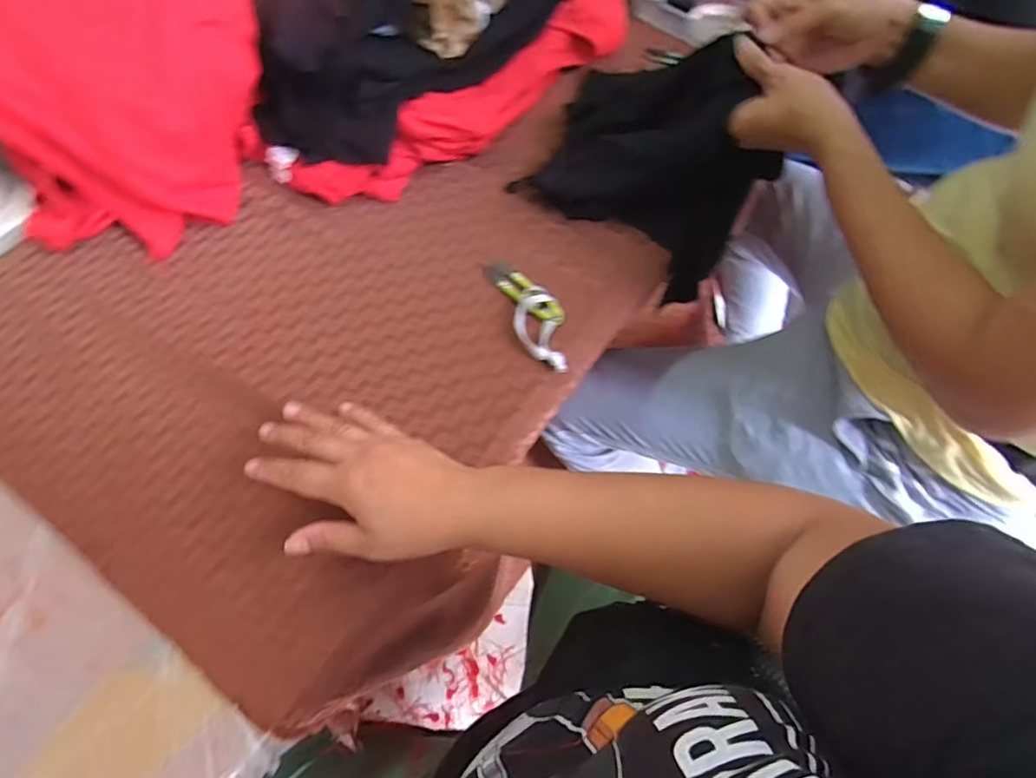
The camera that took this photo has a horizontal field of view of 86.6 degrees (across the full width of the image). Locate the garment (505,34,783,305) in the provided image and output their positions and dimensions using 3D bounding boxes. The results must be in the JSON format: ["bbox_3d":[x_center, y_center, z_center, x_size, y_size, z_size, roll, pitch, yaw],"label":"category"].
[{"bbox_3d":[0.138,-0.223,0.572,0.239,0.208,0.147,18,63,11],"label":"garment"}]

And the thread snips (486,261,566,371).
[{"bbox_3d":[0.013,-0.070,0.489,0.044,0.011,0.135,-19,62,-9],"label":"thread snips"}]

